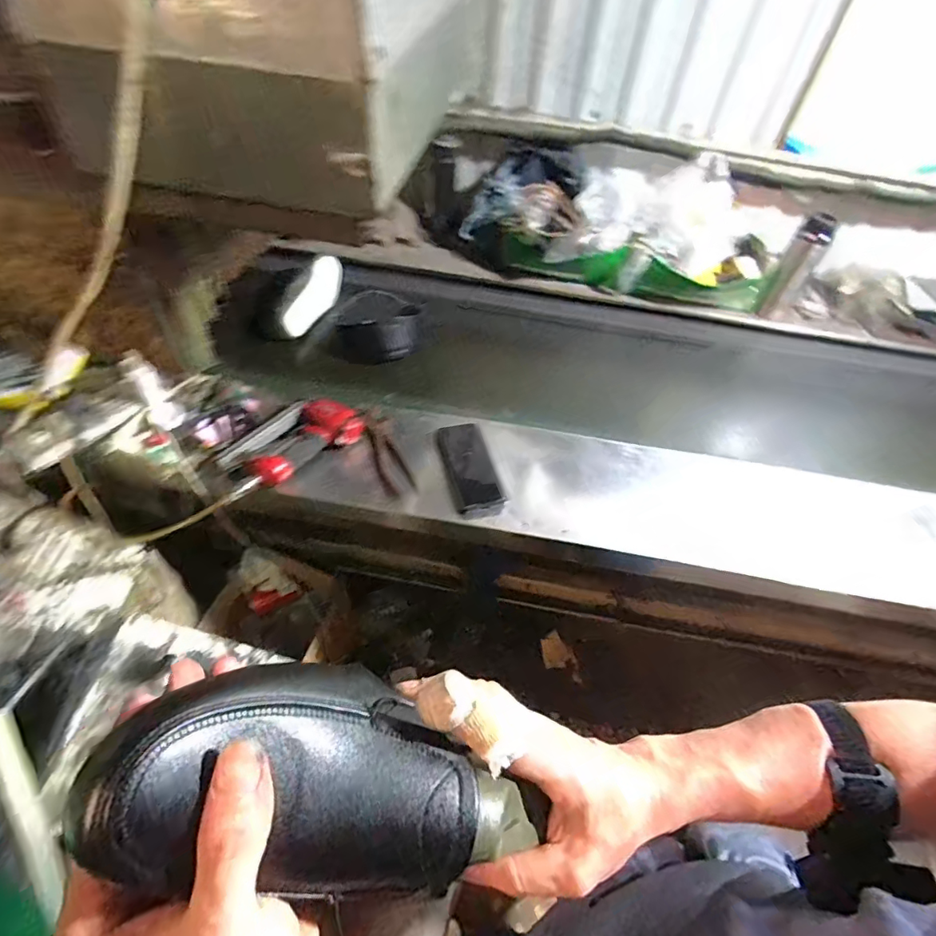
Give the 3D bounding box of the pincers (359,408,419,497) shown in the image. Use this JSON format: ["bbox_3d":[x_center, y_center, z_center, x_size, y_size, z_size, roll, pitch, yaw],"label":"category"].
[{"bbox_3d":[-0.142,-0.034,0.882,0.051,0.023,0.214,-14,55,-16],"label":"pincers"}]

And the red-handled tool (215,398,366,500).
[{"bbox_3d":[-0.297,-0.049,0.848,0.234,0.043,0.135,-34,63,-27],"label":"red-handled tool"}]

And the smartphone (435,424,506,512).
[{"bbox_3d":[0.001,-0.005,0.870,0.082,0.006,0.148,-15,71,-14],"label":"smartphone"}]

